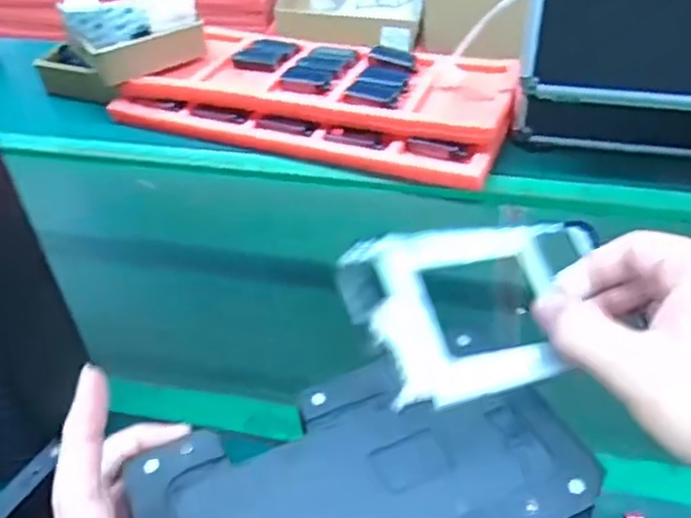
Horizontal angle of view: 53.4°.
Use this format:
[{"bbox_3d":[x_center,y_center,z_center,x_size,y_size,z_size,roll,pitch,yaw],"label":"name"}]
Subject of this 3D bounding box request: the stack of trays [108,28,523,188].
[{"bbox_3d":[-0.039,-0.236,0.972,0.546,0.055,0.248,15,43,20],"label":"stack of trays"}]

